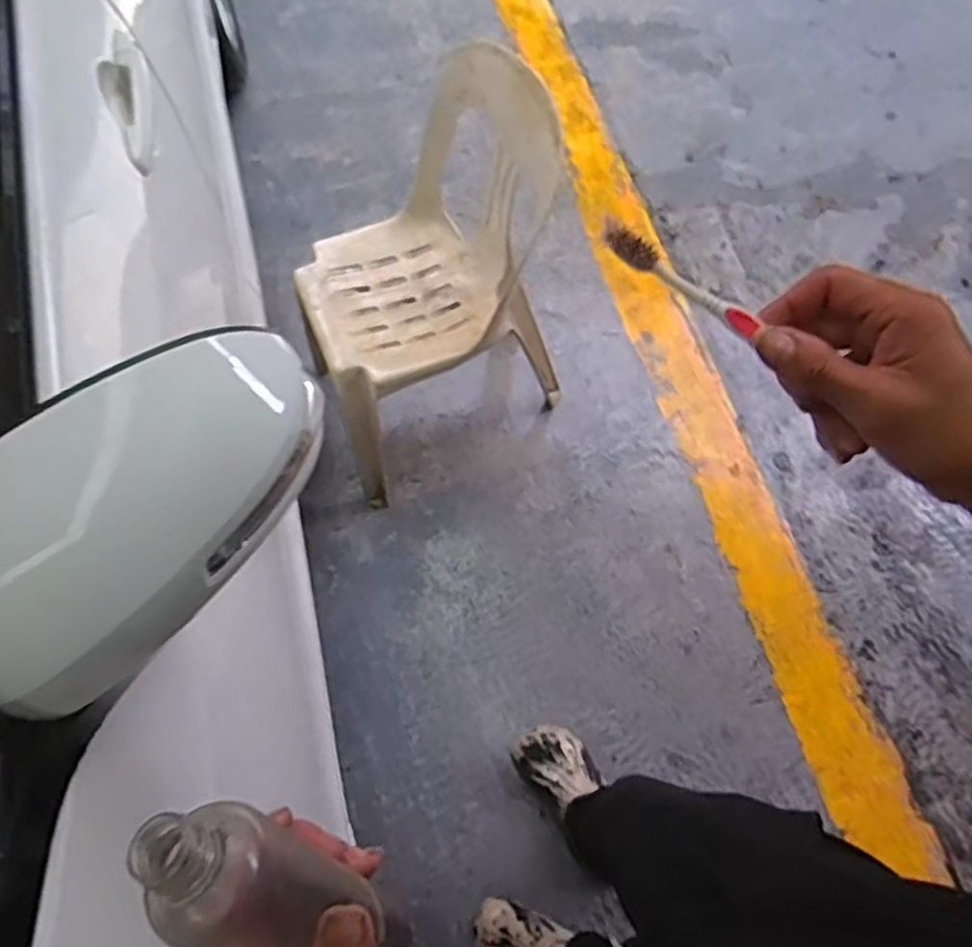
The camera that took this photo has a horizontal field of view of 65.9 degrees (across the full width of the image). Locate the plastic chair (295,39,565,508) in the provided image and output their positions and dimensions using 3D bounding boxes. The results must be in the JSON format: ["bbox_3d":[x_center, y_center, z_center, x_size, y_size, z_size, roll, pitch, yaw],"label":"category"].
[{"bbox_3d":[-0.135,-0.358,1.517,0.511,0.771,0.395,-30,69,-13],"label":"plastic chair"}]

